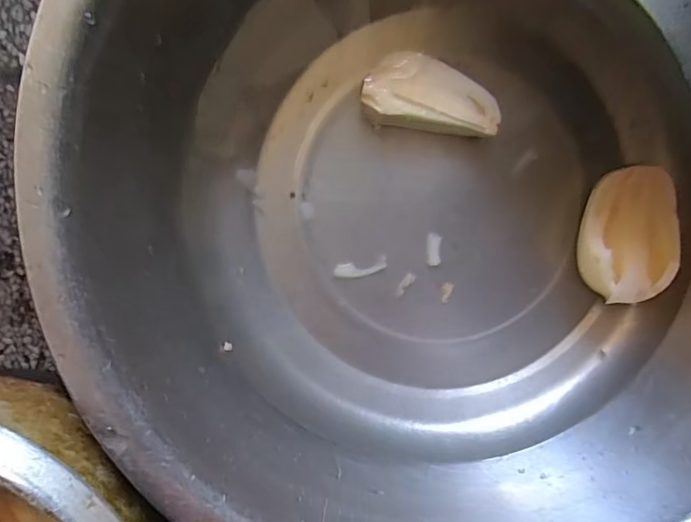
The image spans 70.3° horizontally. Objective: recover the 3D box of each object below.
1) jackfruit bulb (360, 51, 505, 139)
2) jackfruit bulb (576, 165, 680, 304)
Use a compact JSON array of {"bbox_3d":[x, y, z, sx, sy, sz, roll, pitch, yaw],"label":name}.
[{"bbox_3d":[0.055,-0.108,0.322,0.088,0.023,0.047,7,92,-4],"label":"jackfruit bulb"},{"bbox_3d":[0.188,-0.018,0.332,0.058,0.033,0.088,5,94,-5],"label":"jackfruit bulb"}]

